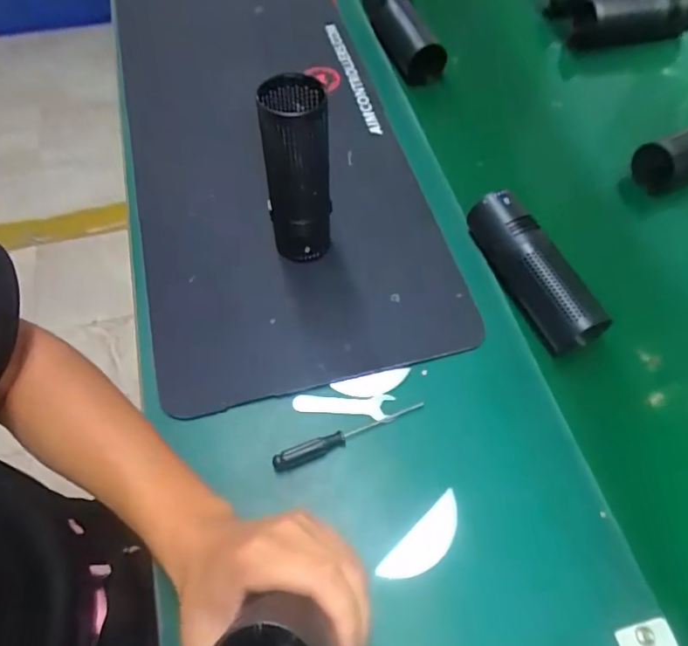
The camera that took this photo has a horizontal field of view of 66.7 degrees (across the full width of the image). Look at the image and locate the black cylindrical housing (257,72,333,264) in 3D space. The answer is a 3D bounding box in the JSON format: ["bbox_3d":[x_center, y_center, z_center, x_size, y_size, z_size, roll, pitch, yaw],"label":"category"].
[{"bbox_3d":[-0.041,-0.126,0.449,0.055,0.161,0.060,-6,61,-5],"label":"black cylindrical housing"}]

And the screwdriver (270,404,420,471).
[{"bbox_3d":[0.005,0.090,0.428,0.131,0.019,0.013,-21,63,-13],"label":"screwdriver"}]

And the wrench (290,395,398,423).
[{"bbox_3d":[-0.001,0.073,0.450,0.085,0.008,0.023,0,60,-2],"label":"wrench"}]

